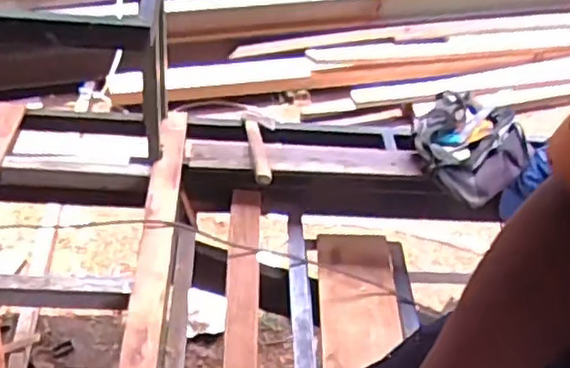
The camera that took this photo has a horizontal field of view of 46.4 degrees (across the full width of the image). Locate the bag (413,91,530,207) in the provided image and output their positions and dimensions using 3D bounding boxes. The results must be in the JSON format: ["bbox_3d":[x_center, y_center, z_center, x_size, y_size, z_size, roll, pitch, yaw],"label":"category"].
[{"bbox_3d":[0.462,-0.103,1.616,0.259,0.132,0.334,30,46,23],"label":"bag"}]

